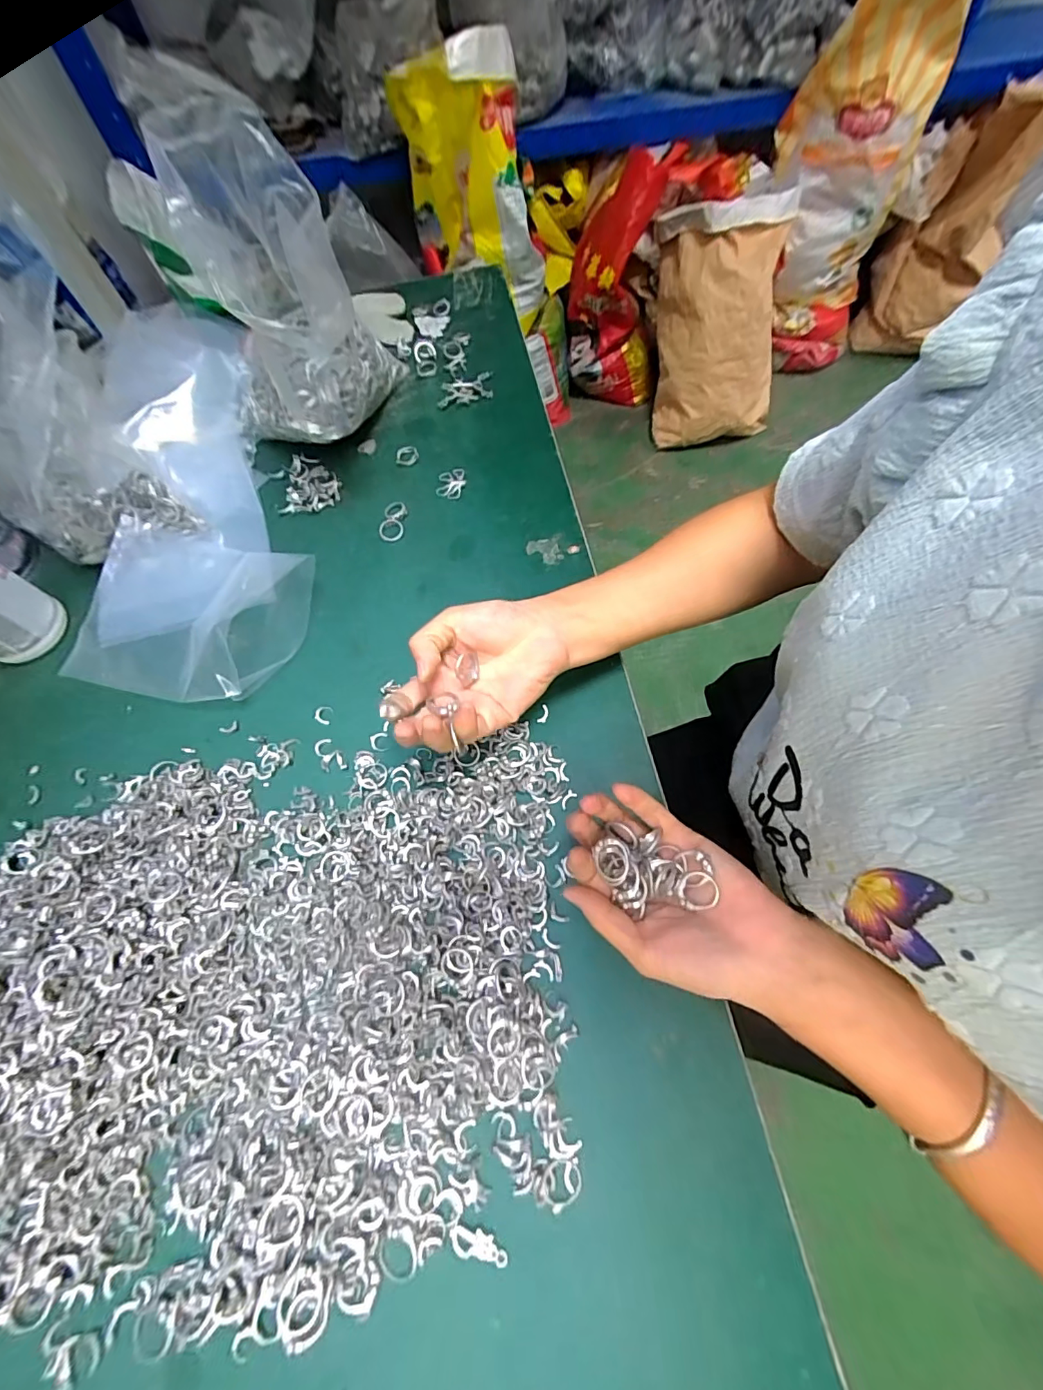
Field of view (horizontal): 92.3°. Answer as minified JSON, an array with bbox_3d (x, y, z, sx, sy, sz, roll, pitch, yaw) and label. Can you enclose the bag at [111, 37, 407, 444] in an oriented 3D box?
[{"bbox_3d":[-0.222,-0.348,0.438,0.164,0.229,0.140,-4,65,2],"label":"bag"}]

